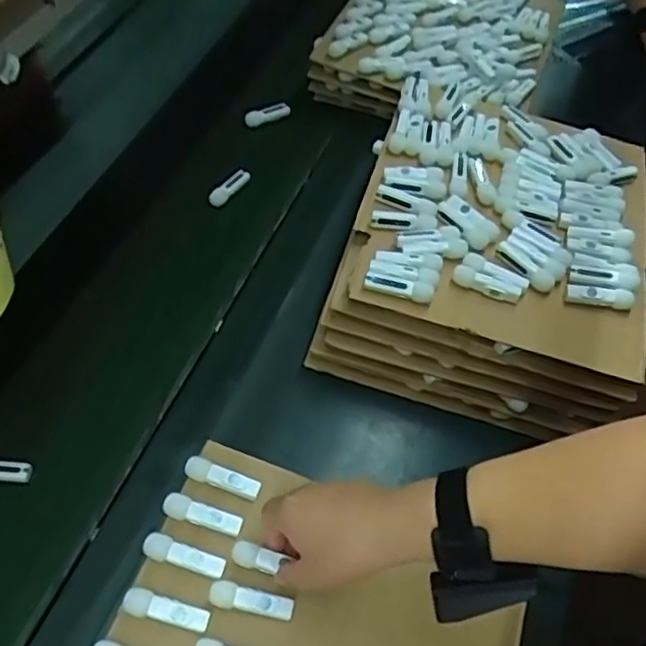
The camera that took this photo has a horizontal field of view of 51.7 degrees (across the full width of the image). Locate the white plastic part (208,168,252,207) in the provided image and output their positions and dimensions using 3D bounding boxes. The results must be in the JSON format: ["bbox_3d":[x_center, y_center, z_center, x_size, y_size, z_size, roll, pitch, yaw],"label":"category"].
[{"bbox_3d":[-0.118,-0.171,0.836,0.023,0.016,0.060,40,75,22],"label":"white plastic part"}]

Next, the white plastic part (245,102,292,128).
[{"bbox_3d":[-0.077,-0.290,0.927,0.064,0.013,0.022,-20,99,-8],"label":"white plastic part"}]

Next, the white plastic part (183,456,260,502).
[{"bbox_3d":[-0.085,0.131,0.565,0.065,0.012,0.018,17,55,9],"label":"white plastic part"}]

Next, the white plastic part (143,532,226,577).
[{"bbox_3d":[-0.109,0.182,0.525,0.064,0.012,0.018,14,55,6],"label":"white plastic part"}]

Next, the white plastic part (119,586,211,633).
[{"bbox_3d":[-0.118,0.217,0.503,0.065,0.008,0.020,16,55,7],"label":"white plastic part"}]

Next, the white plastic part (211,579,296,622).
[{"bbox_3d":[-0.055,0.213,0.513,0.064,0.009,0.019,10,55,4],"label":"white plastic part"}]

